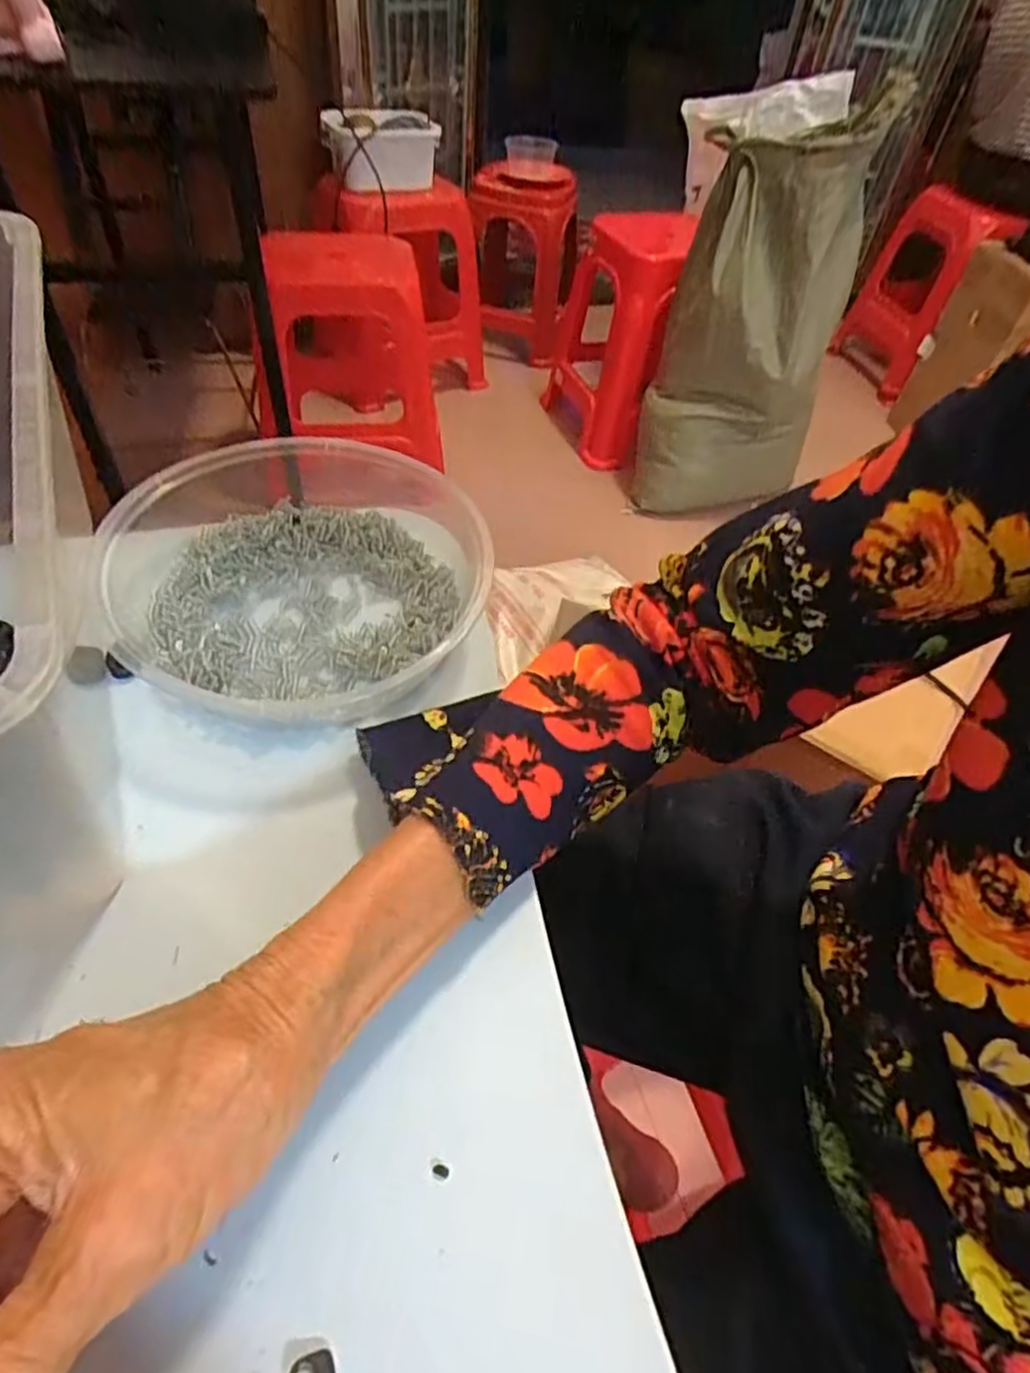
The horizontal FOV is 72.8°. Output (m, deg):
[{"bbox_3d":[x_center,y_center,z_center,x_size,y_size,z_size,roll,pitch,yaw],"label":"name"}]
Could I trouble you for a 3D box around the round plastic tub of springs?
[{"bbox_3d":[-0.109,-0.060,0.360,0.199,0.052,0.164,-7,50,-13],"label":"round plastic tub of springs"}]

